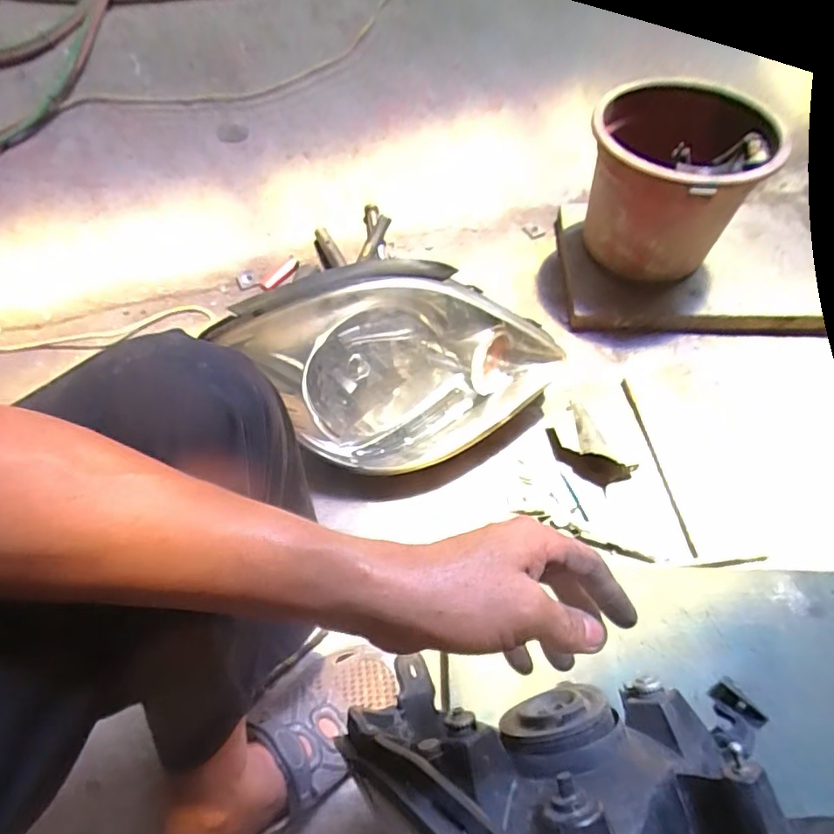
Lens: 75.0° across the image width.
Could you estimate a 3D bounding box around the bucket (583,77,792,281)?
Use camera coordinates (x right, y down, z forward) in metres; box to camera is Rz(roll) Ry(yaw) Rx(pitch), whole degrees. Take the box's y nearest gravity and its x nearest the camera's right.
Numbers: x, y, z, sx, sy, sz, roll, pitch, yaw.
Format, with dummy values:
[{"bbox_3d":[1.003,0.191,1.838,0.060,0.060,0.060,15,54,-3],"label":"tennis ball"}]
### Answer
[{"bbox_3d":[0.401,-0.367,0.890,0.247,0.212,0.256,18,59,10],"label":"bucket"}]

